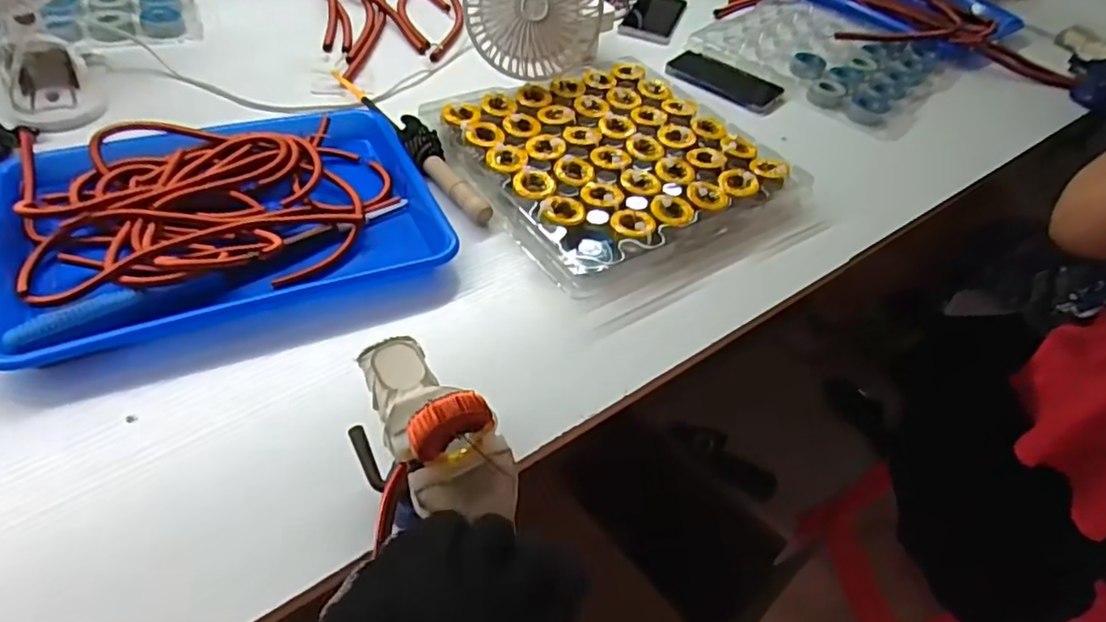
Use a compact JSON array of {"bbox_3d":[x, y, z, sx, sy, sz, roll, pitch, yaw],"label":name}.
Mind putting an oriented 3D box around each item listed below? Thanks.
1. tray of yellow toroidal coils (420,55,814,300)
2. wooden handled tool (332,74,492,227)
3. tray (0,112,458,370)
[{"bbox_3d":[0.060,-0.156,0.656,0.292,0.036,0.294,-23,54,-25],"label":"tray of yellow toroidal coils"},{"bbox_3d":[-0.147,-0.179,0.655,0.033,0.027,0.293,-24,55,-26],"label":"wooden handled tool"},{"bbox_3d":[-0.279,-0.089,0.553,0.332,0.035,0.256,-16,52,-20],"label":"tray"}]

